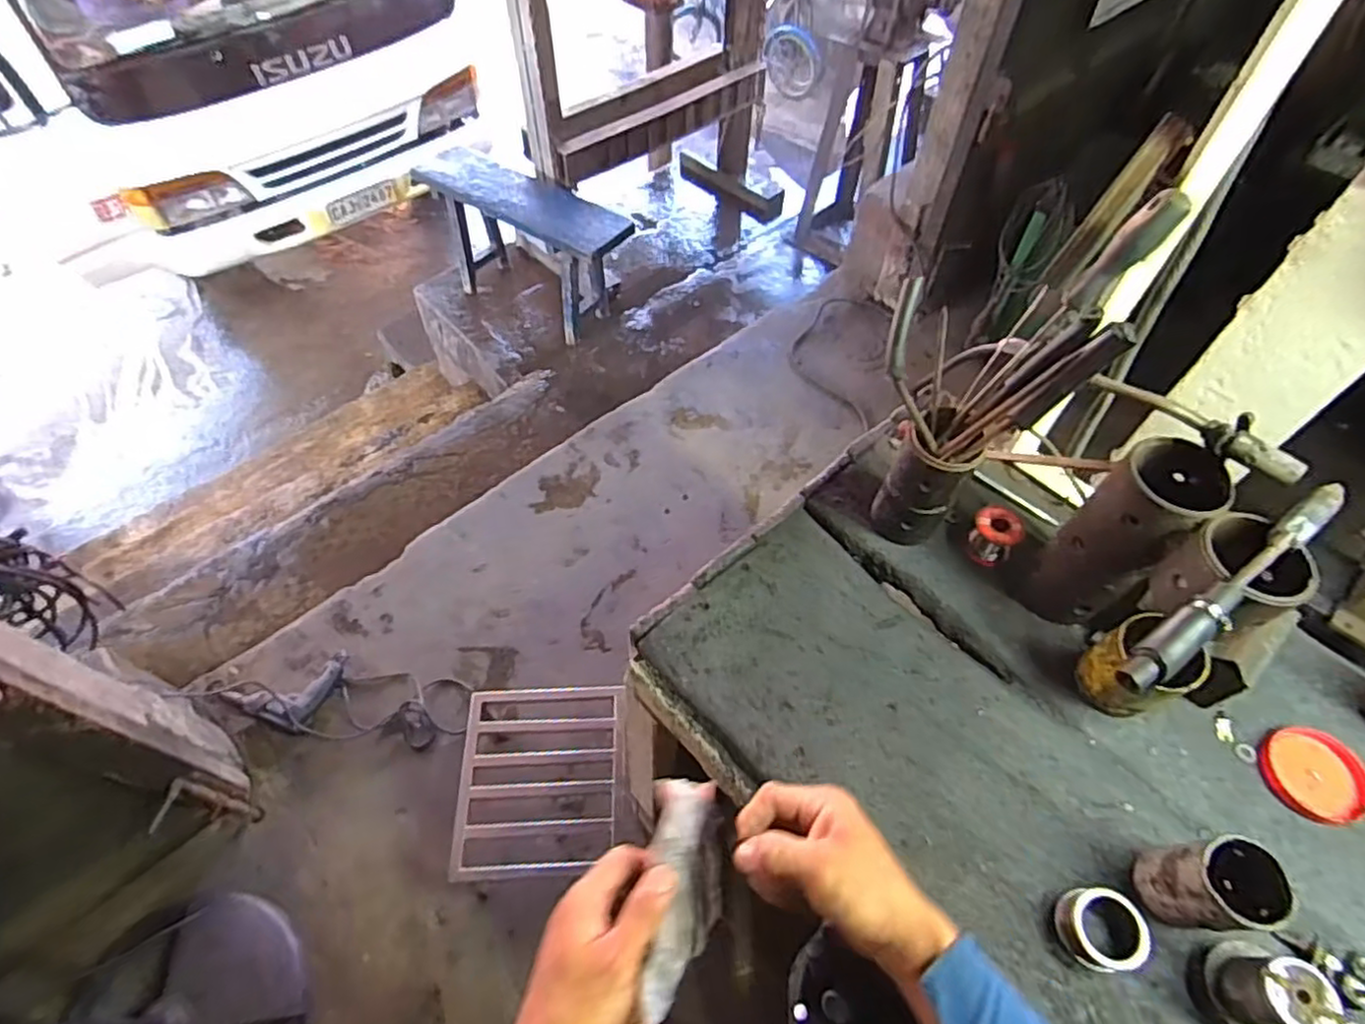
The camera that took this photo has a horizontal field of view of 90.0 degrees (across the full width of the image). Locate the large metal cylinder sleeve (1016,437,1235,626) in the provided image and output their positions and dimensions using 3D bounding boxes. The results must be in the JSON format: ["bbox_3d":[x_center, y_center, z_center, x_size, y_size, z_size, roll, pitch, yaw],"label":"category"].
[{"bbox_3d":[0.441,0.027,0.695,0.093,0.210,0.085,-32,62,-21],"label":"large metal cylinder sleeve"}]

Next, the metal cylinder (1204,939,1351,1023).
[{"bbox_3d":[0.470,0.385,0.547,0.061,0.080,0.070,6,56,2],"label":"metal cylinder"}]

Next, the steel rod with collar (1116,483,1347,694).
[{"bbox_3d":[0.432,0.056,0.529,0.261,0.039,0.028,-29,61,-20],"label":"steel rod with collar"}]

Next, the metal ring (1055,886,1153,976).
[{"bbox_3d":[0.369,0.365,0.595,0.064,0.043,0.061,1,56,-1],"label":"metal ring"}]

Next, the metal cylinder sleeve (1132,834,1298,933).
[{"bbox_3d":[0.445,0.318,0.574,0.069,0.102,0.067,3,56,1],"label":"metal cylinder sleeve"}]

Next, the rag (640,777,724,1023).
[{"bbox_3d":[0.003,0.293,0.513,0.060,0.118,0.170,5,56,2],"label":"rag"}]

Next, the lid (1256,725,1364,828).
[{"bbox_3d":[0.629,0.259,0.677,0.095,0.019,0.092,1,56,-1],"label":"lid"}]

